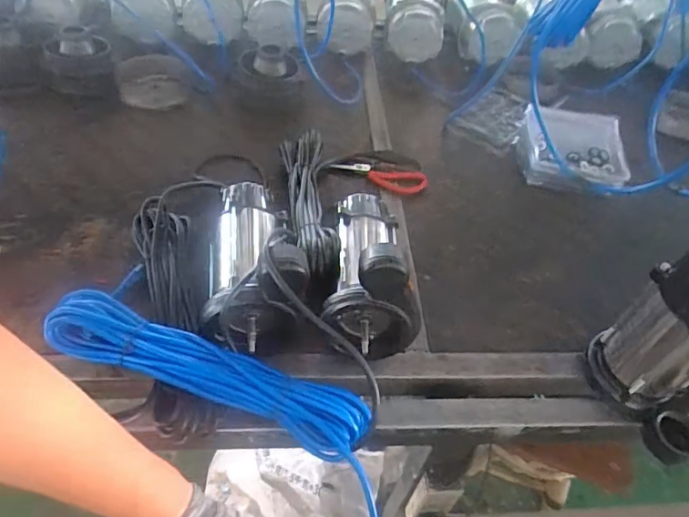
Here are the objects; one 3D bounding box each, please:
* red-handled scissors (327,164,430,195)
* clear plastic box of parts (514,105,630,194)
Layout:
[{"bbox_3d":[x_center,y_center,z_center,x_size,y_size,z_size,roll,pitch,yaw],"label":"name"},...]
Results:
[{"bbox_3d":[0.057,-0.142,0.896,0.174,0.015,0.057,9,49,2],"label":"red-handled scissors"},{"bbox_3d":[0.412,-0.199,0.924,0.178,0.050,0.187,7,49,0],"label":"clear plastic box of parts"}]

